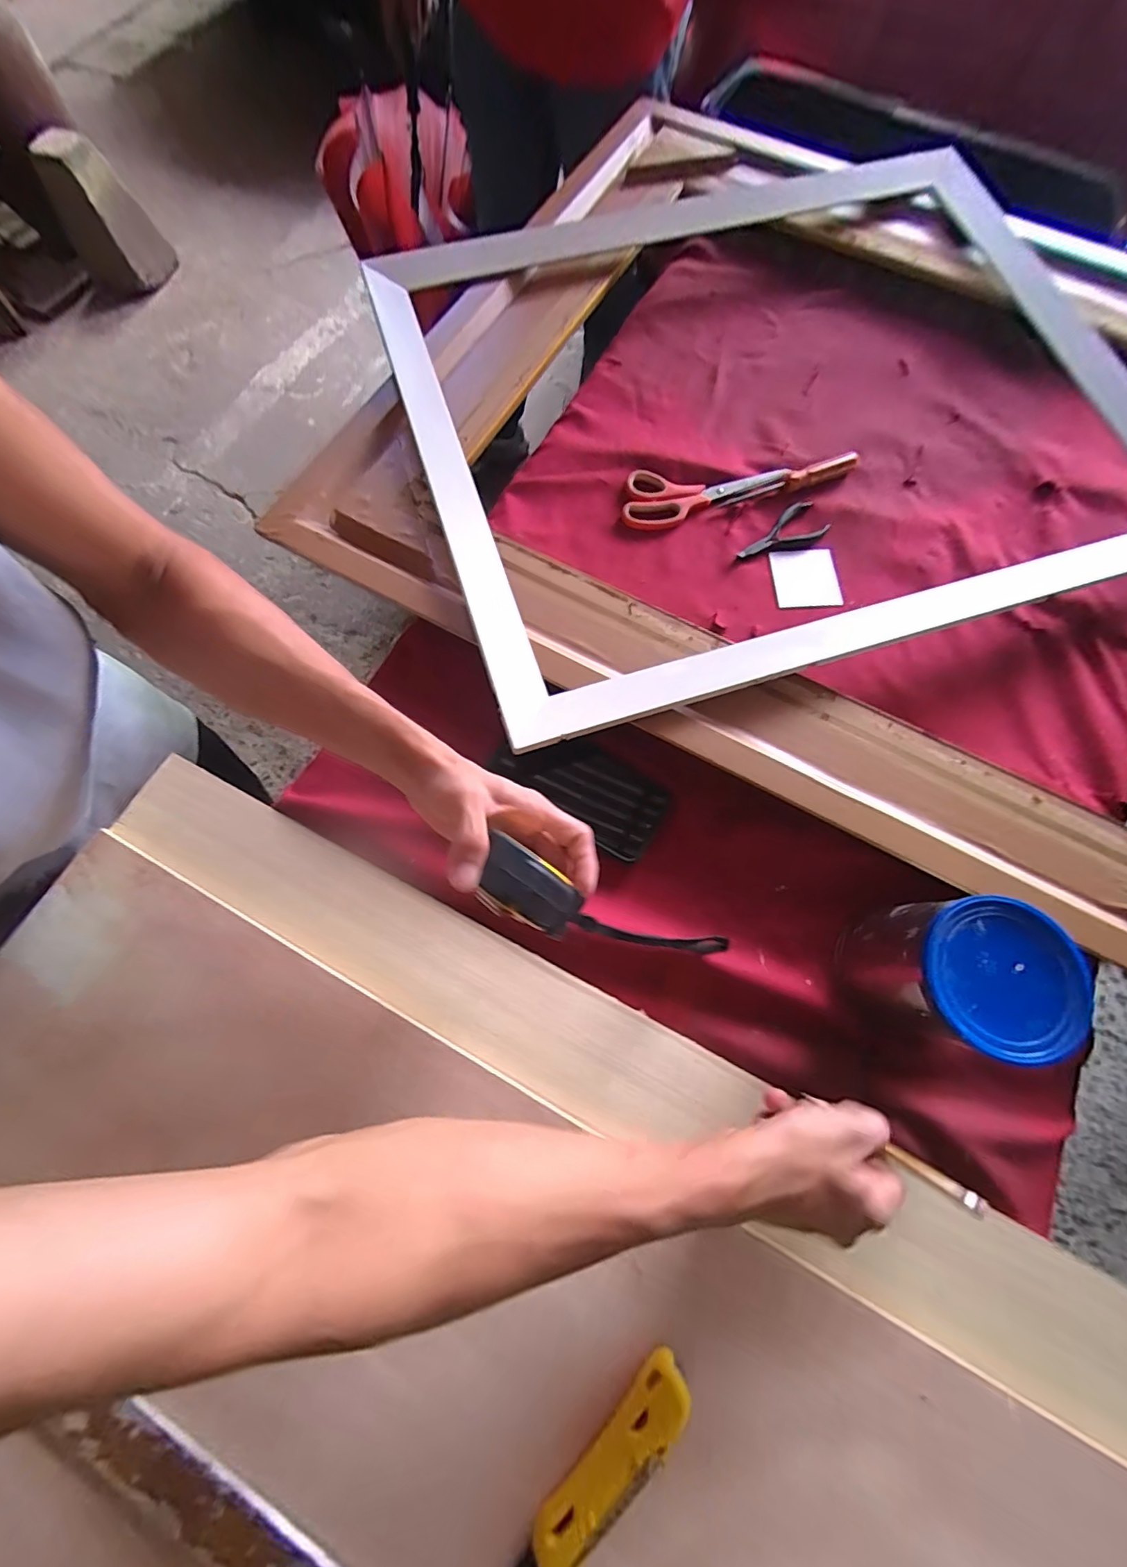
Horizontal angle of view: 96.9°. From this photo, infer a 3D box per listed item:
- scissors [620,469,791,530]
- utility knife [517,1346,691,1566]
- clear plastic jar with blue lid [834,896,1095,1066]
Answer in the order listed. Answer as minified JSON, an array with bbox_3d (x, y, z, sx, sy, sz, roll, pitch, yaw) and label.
[{"bbox_3d":[0.159,-0.320,0.559,0.187,0.012,0.075,-2,73,-2],"label":"scissors"},{"bbox_3d":[0.024,0.432,0.308,0.031,0.023,0.148,42,76,11],"label":"utility knife"},{"bbox_3d":[0.283,0.139,0.366,0.104,0.102,0.099,0,73,-1],"label":"clear plastic jar with blue lid"}]

